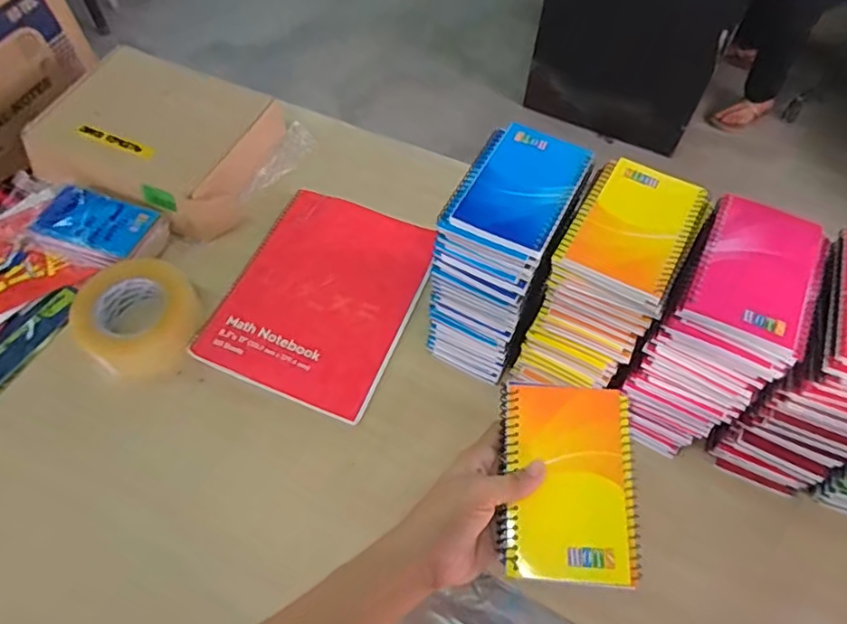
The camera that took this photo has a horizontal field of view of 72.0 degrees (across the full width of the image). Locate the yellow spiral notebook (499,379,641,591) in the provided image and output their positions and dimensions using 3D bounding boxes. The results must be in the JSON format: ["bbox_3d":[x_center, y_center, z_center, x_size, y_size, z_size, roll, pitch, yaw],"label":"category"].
[{"bbox_3d":[0.102,0.117,0.409,0.092,0.015,0.130,3,70,4],"label":"yellow spiral notebook"}]

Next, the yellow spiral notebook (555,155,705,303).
[{"bbox_3d":[0.179,-0.072,0.485,0.081,0.011,0.130,28,62,16],"label":"yellow spiral notebook"}]

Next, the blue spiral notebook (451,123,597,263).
[{"bbox_3d":[0.089,-0.110,0.505,0.082,0.009,0.130,24,61,14],"label":"blue spiral notebook"}]

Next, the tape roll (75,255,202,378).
[{"bbox_3d":[-0.328,0.006,0.676,0.133,0.058,0.125,0,59,0],"label":"tape roll"}]

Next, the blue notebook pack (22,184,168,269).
[{"bbox_3d":[-0.409,-0.105,0.726,0.153,0.027,0.092,17,60,10],"label":"blue notebook pack"}]

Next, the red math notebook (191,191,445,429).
[{"bbox_3d":[-0.120,-0.025,0.713,0.213,0.017,0.269,20,62,10],"label":"red math notebook"}]

